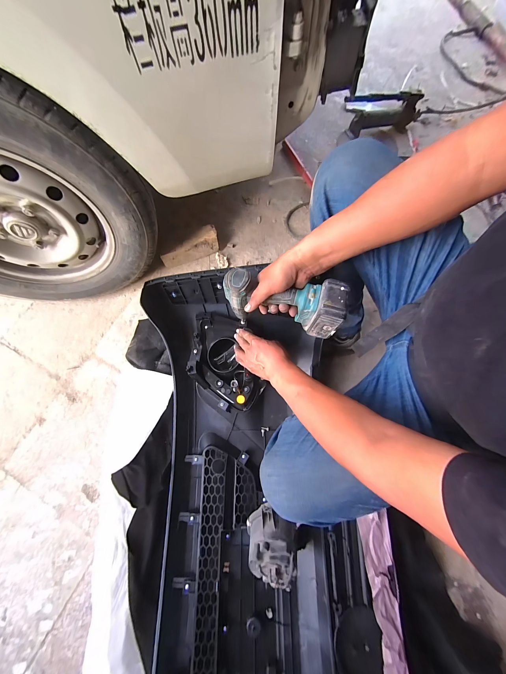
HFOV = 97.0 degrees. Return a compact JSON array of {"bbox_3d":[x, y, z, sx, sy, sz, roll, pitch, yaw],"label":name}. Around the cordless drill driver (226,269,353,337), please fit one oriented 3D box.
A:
[{"bbox_3d":[0.060,-0.069,0.463,0.235,0.123,0.083,11,73,11],"label":"cordless drill driver"}]

